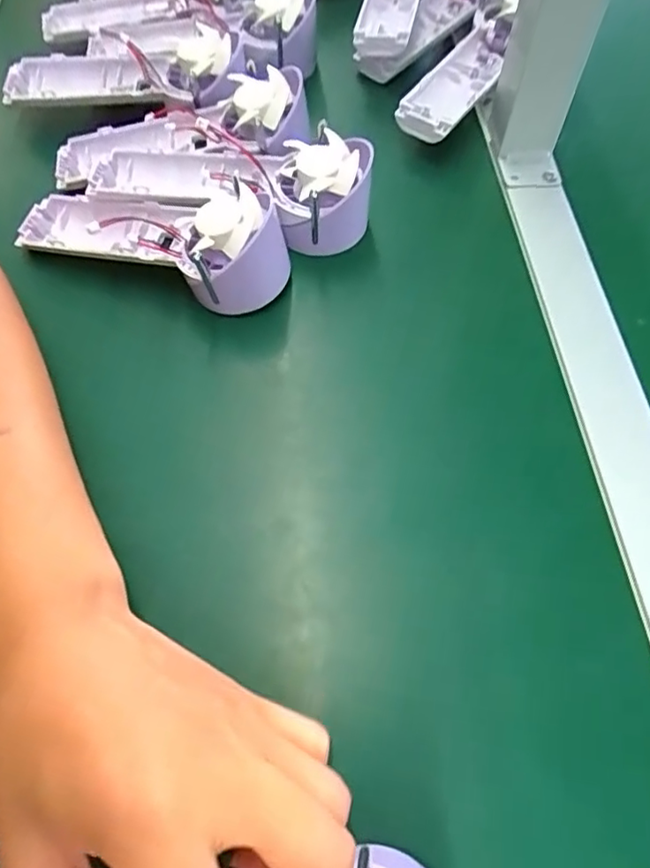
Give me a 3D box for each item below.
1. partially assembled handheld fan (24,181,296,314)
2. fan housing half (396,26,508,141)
[{"bbox_3d":[-0.108,-0.125,0.348,0.179,0.049,0.063,20,64,11],"label":"partially assembled handheld fan"},{"bbox_3d":[0.100,-0.259,0.429,0.042,0.030,0.123,27,66,14],"label":"fan housing half"}]

